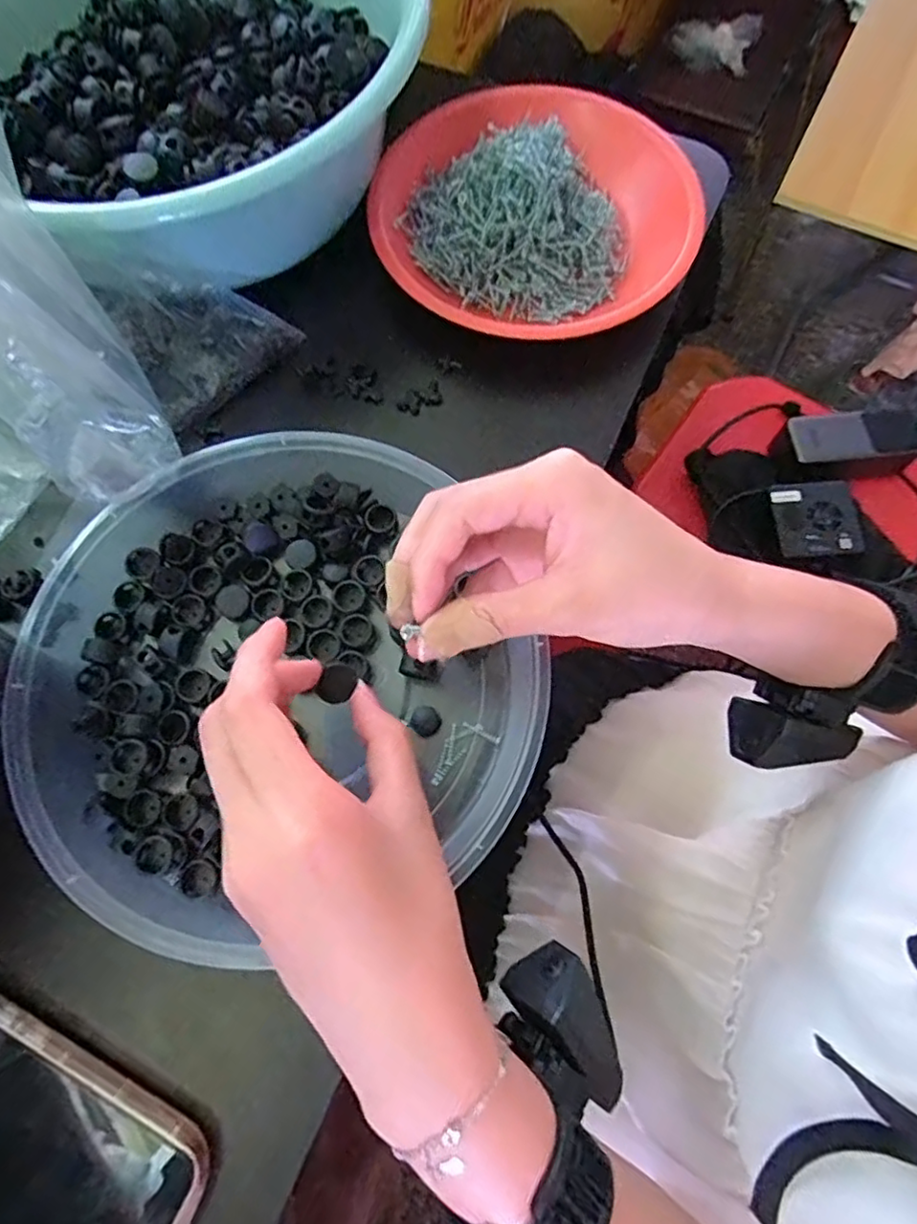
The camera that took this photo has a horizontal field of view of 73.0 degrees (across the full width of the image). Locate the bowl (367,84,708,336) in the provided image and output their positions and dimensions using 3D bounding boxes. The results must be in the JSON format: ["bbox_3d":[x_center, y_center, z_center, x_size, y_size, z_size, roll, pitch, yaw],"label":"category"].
[{"bbox_3d":[0.045,-0.241,0.366,0.188,0.053,0.175,0,72,0],"label":"bowl"}]

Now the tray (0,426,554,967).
[{"bbox_3d":[-0.091,0.020,0.297,0.221,0.044,0.234,0,72,0],"label":"tray"}]

